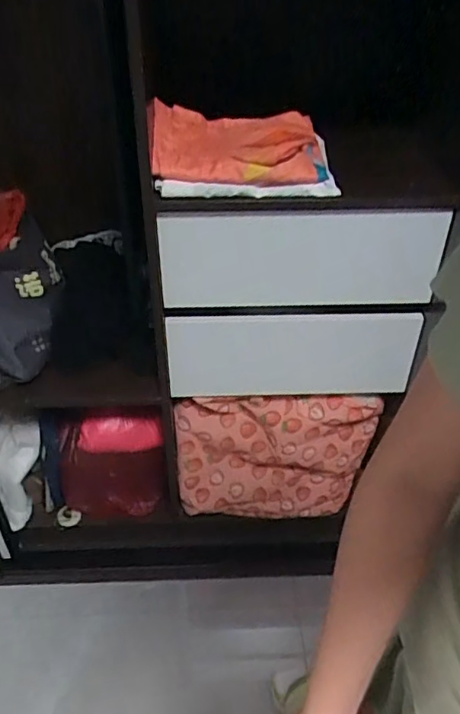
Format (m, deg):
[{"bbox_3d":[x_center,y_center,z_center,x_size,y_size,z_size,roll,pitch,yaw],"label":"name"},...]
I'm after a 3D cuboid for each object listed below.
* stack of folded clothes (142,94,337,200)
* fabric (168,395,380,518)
[{"bbox_3d":[0.012,-0.339,0.928,0.273,0.088,0.196,-5,40,-6],"label":"stack of folded clothes"},{"bbox_3d":[0.103,0.227,1.331,0.444,0.362,0.059,-2,40,-3],"label":"fabric"}]

